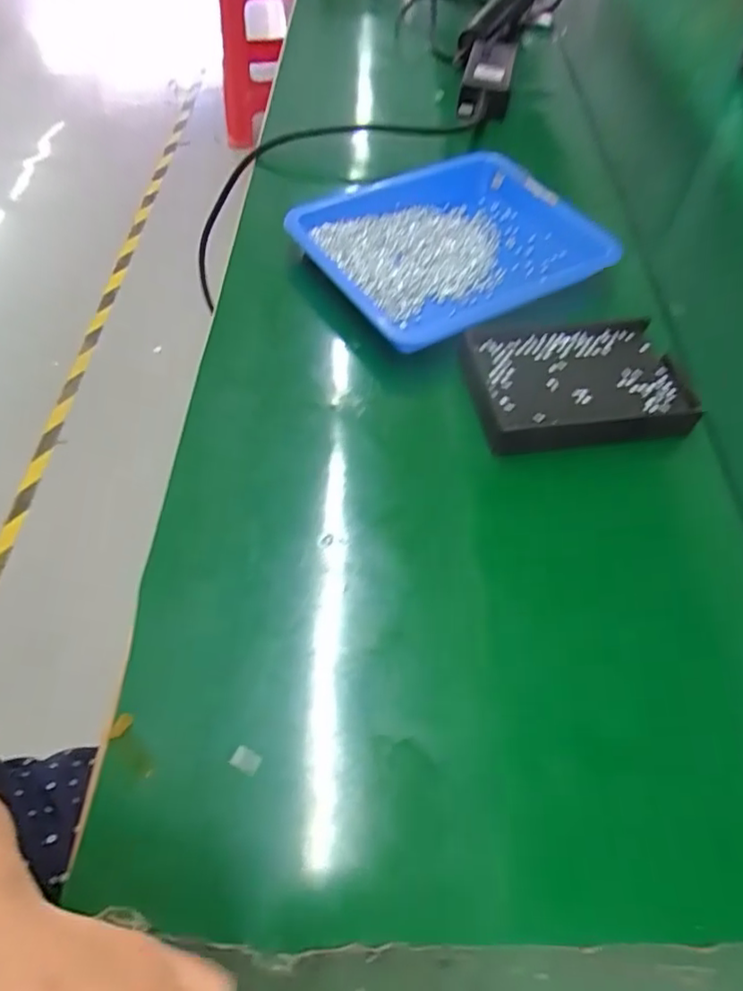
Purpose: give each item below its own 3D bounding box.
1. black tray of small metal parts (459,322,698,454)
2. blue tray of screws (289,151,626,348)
[{"bbox_3d":[0.135,-0.074,0.393,0.137,0.016,0.098,-5,57,-4],"label":"black tray of small metal parts"},{"bbox_3d":[0.063,-0.202,0.472,0.220,0.028,0.169,-28,61,-18],"label":"blue tray of screws"}]

